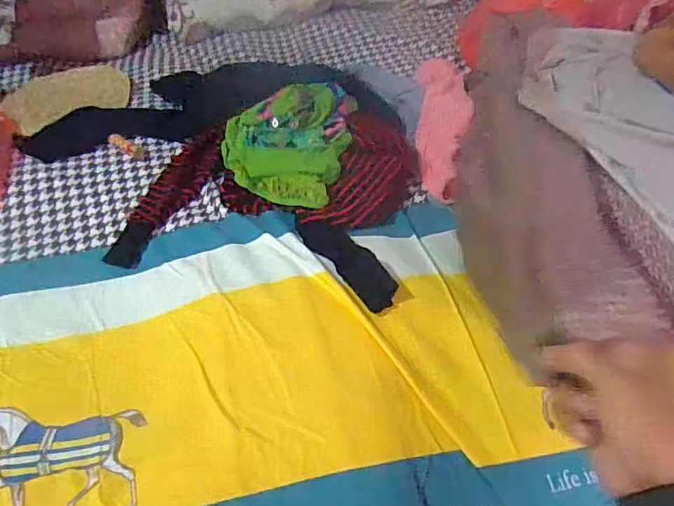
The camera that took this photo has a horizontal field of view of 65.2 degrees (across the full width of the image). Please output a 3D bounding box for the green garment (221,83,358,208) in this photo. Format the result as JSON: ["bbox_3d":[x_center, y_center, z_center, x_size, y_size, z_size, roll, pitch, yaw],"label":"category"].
[{"bbox_3d":[-0.074,-0.185,0.787,0.191,0.045,0.251,12,47,10],"label":"green garment"}]

